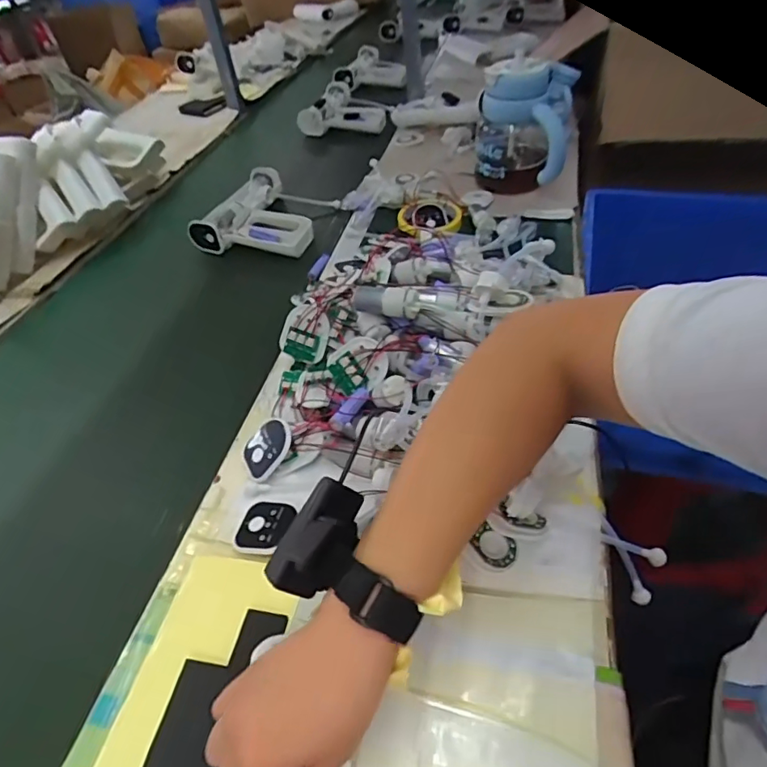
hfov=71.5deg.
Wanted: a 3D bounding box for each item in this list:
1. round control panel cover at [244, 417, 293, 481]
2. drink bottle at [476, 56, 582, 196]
[{"bbox_3d":[-0.109,0.058,0.490,0.047,0.012,0.056,24,79,39],"label":"round control panel cover"},{"bbox_3d":[0.212,-0.390,0.796,0.139,0.160,0.127,4,46,12],"label":"drink bottle"}]

